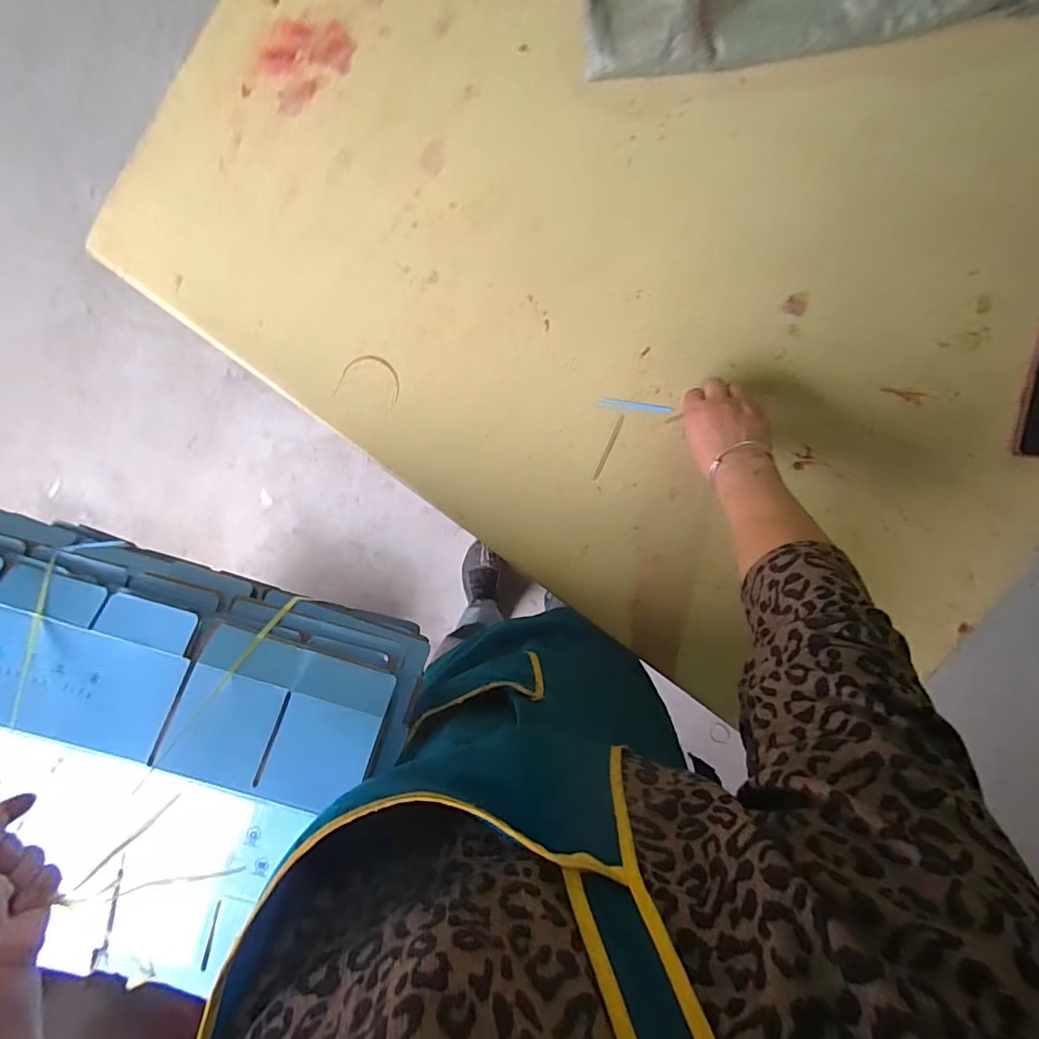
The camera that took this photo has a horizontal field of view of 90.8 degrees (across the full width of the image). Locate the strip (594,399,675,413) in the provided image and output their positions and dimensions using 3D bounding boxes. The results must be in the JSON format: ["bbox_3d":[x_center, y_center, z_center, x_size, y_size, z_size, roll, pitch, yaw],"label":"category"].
[{"bbox_3d":[0.144,-0.143,0.646,0.096,0.006,0.010,7,98,4],"label":"strip"}]

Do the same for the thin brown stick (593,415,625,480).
[{"bbox_3d":[0.115,-0.091,0.654,0.008,0.004,0.086,23,98,1],"label":"thin brown stick"}]

